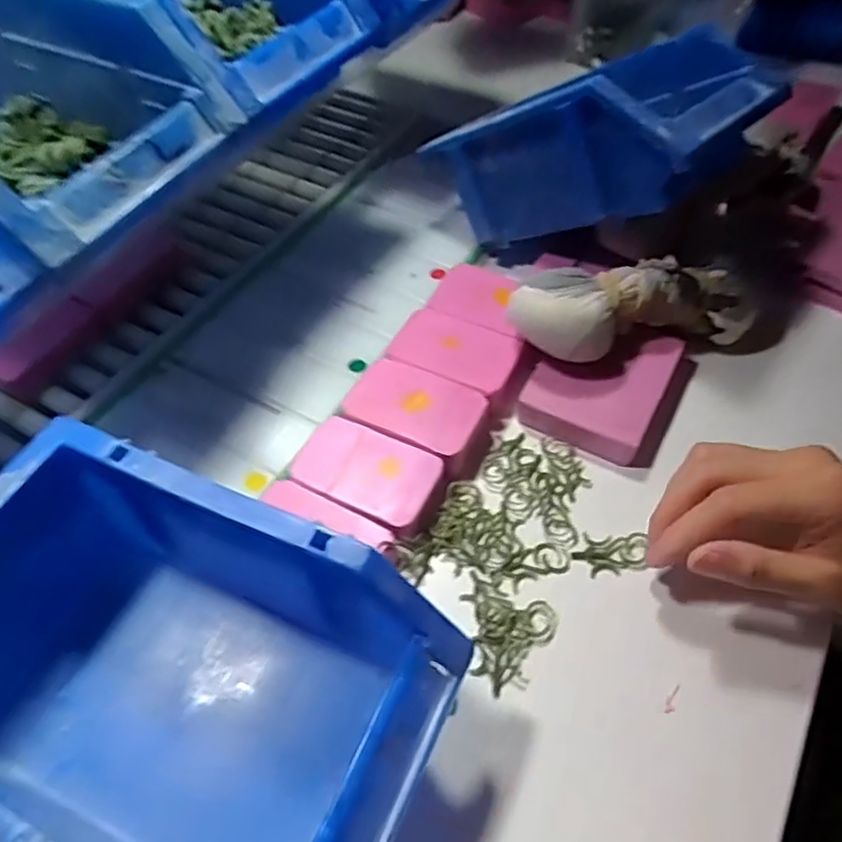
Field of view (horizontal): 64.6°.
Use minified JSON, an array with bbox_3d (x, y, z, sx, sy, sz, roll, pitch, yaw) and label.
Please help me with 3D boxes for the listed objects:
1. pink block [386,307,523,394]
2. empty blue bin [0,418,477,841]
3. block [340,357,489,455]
[{"bbox_3d":[0.021,-0.040,0.391,0.071,0.019,0.046,22,57,18],"label":"pink block"},{"bbox_3d":[-0.086,0.100,0.245,0.176,0.103,0.119,20,56,17],"label":"empty blue bin"},{"bbox_3d":[-0.003,-0.006,0.369,0.070,0.016,0.045,21,57,18],"label":"block"}]

